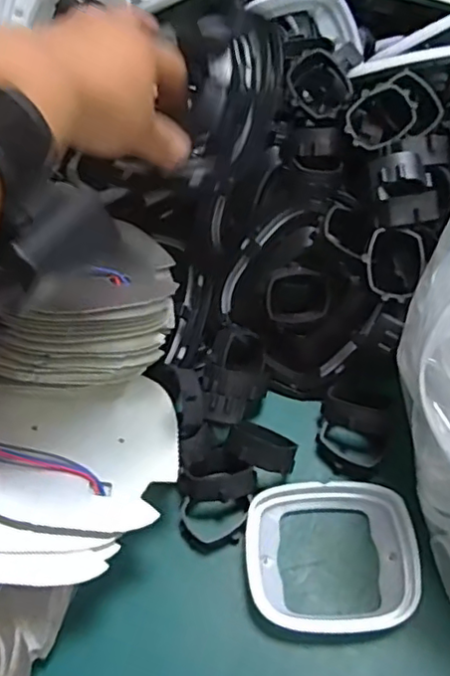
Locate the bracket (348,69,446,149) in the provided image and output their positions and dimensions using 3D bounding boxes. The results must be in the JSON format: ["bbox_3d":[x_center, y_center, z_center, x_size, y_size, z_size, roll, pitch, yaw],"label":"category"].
[{"bbox_3d":[0.118,-0.155,0.423,0.047,0.028,0.071,28,62,21],"label":"bracket"}]

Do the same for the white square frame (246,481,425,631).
[{"bbox_3d":[0.068,0.138,0.392,0.105,0.022,0.087,-2,55,2],"label":"white square frame"}]

